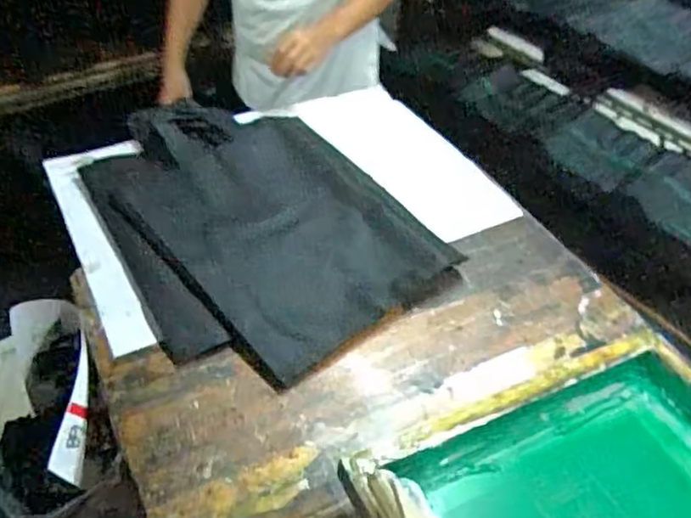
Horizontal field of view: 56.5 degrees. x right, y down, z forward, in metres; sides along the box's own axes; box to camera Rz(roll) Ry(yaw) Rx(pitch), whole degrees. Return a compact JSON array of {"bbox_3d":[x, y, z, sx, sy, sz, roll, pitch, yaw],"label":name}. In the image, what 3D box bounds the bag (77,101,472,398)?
[{"bbox_3d":[-0.168,-0.077,1.038,0.430,0.067,0.565,-30,55,-32],"label":"bag"}]

